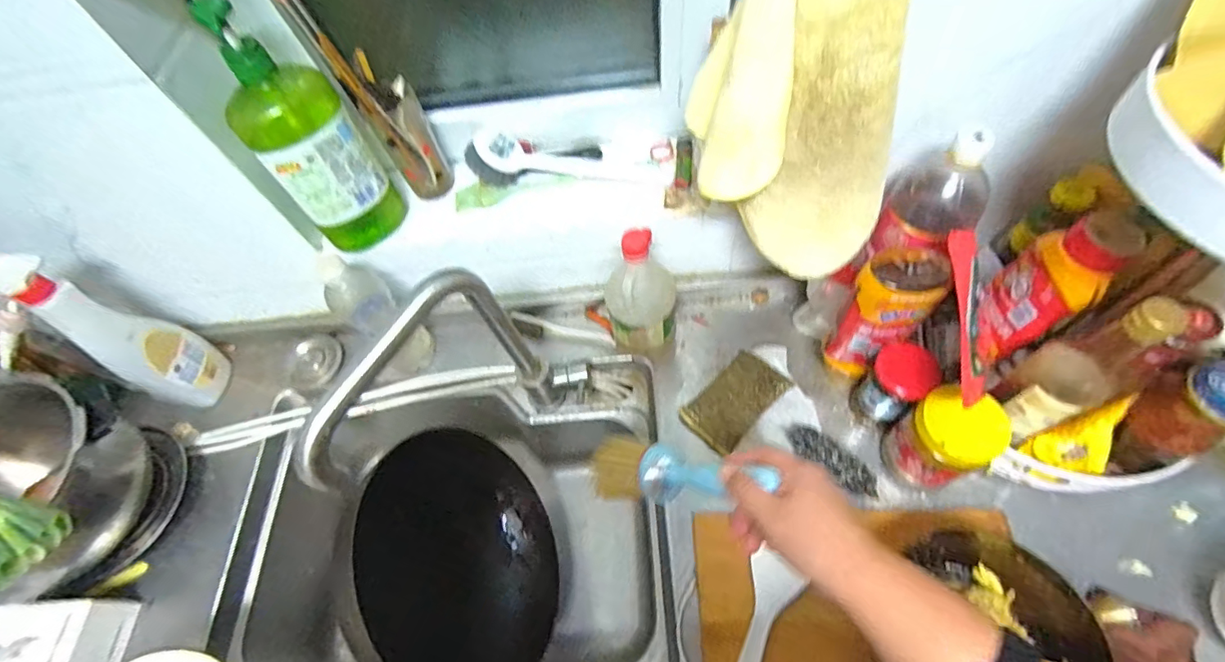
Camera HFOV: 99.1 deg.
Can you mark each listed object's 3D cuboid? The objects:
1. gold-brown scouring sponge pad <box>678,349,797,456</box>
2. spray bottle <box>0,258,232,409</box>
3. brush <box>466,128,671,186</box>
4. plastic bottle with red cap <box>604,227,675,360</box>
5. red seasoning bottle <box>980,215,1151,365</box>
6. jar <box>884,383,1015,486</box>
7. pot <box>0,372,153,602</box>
[{"bbox_3d":[0.159,0.090,0.679,0.132,0.025,0.079,-40,65,-19],"label":"gold-brown scouring sponge pad"},{"bbox_3d":[-0.621,0.016,0.652,0.062,0.293,0.120,15,61,11],"label":"spray bottle"},{"bbox_3d":[-0.054,-0.219,0.655,0.258,0.047,0.056,1,60,3],"label":"brush"},{"bbox_3d":[0.035,-0.043,0.655,0.085,0.206,0.080,4,60,5],"label":"plastic bottle with red cap"},{"bbox_3d":[0.455,-0.052,0.546,0.085,0.186,0.071,-39,65,-18],"label":"red seasoning bottle"},{"bbox_3d":[0.354,0.123,0.573,0.072,0.142,0.079,-1,59,2],"label":"jar"},{"bbox_3d":[-0.673,0.183,0.594,0.220,0.127,0.229,9,60,8],"label":"pot"}]

